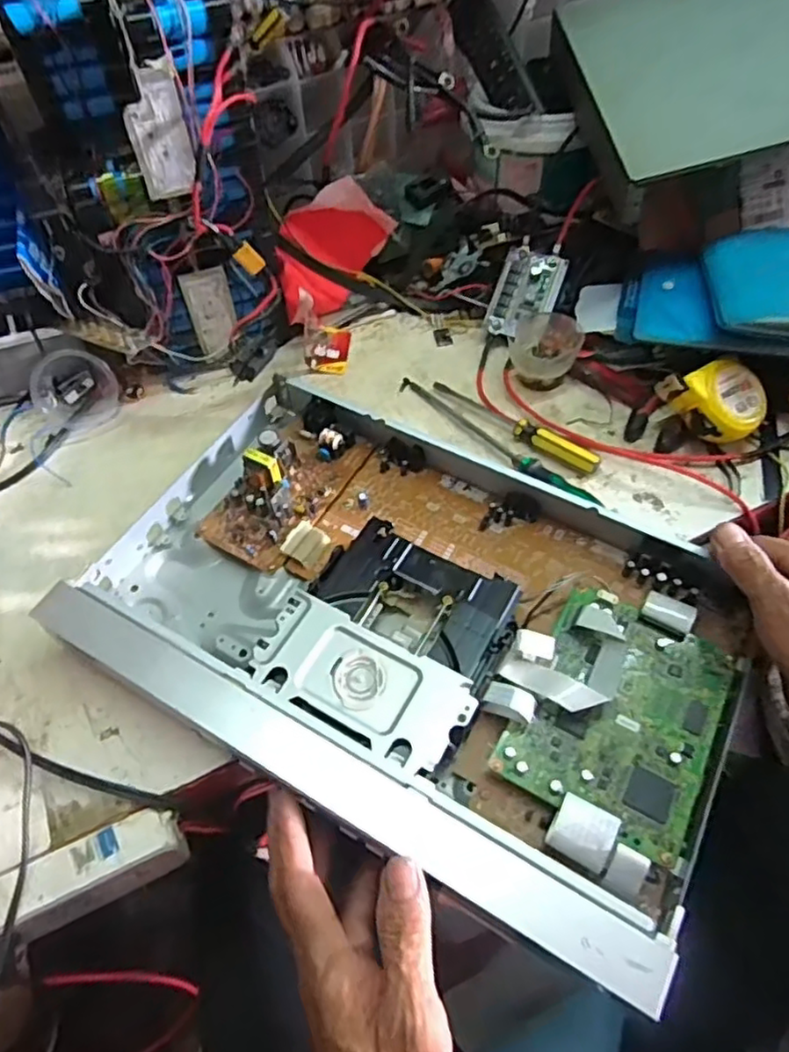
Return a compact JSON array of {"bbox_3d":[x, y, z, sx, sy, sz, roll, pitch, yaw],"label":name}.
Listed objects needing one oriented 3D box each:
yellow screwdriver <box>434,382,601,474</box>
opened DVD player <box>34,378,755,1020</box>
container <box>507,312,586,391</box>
[{"bbox_3d":[0.105,-0.092,0.585,0.169,0.018,0.023,34,62,24],"label":"yellow screwdriver"},{"bbox_3d":[0.008,0.061,0.447,0.415,0.049,0.272,25,58,19],"label":"opened DVD player"},{"bbox_3d":[0.141,-0.165,0.618,0.062,0.038,0.070,-4,54,0],"label":"container"}]

